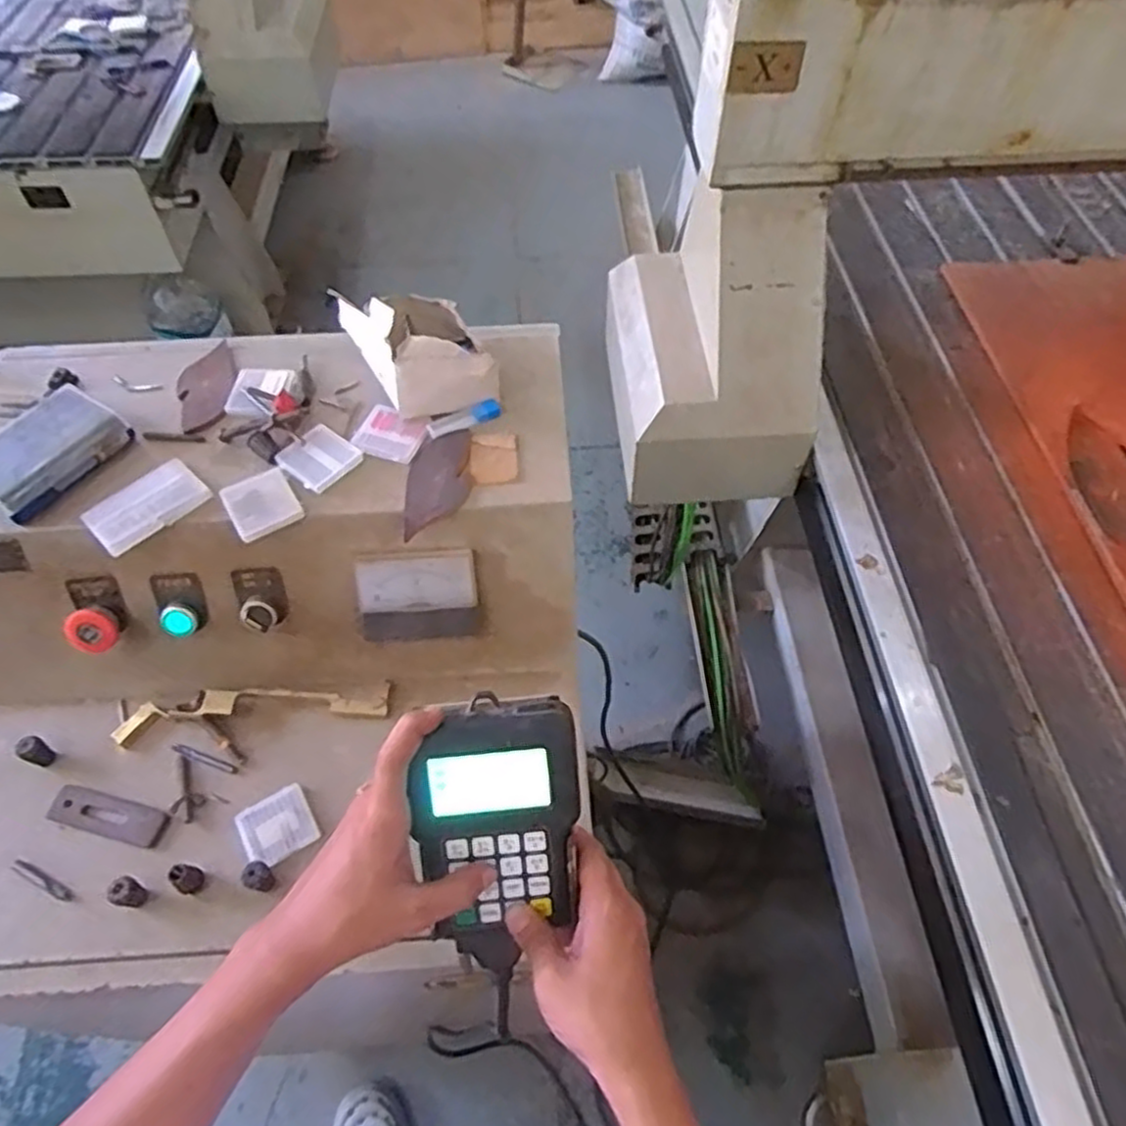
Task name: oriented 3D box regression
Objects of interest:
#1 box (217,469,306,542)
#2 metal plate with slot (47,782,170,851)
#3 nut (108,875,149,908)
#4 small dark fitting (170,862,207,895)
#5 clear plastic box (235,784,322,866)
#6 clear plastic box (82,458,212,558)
[{"bbox_3d":[-0.248,-0.048,0.625,0.053,0.010,0.059,-28,60,-16],"label":"box"},{"bbox_3d":[-0.376,0.210,0.630,0.100,0.010,0.032,12,57,9],"label":"metal plate with slot"},{"bbox_3d":[-0.331,0.253,0.579,0.023,0.026,0.019,15,58,11],"label":"nut"},{"bbox_3d":[-0.292,0.244,0.587,0.020,0.033,0.019,-1,56,1],"label":"small dark fitting"},{"bbox_3d":[-0.235,0.216,0.622,0.057,0.007,0.053,-25,59,-15],"label":"clear plastic box"},{"bbox_3d":[-0.339,-0.048,0.617,0.087,0.013,0.051,-39,64,-22],"label":"clear plastic box"}]

